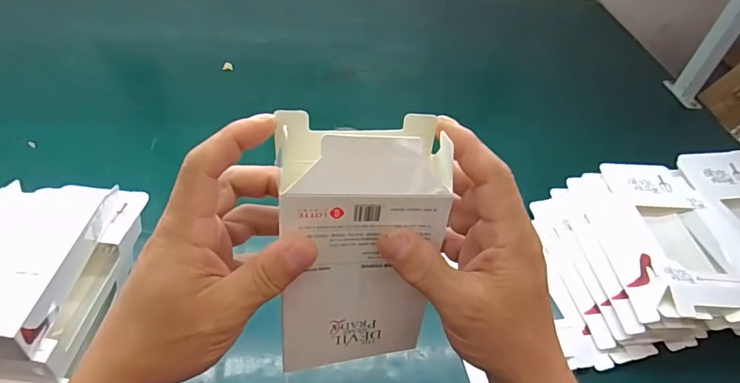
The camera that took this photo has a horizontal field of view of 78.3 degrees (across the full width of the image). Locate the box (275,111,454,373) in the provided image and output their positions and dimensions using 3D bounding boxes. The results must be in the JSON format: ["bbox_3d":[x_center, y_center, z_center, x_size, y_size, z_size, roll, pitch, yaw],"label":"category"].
[{"bbox_3d":[-0.007,0.036,0.279,0.094,0.162,0.044,4,28,-2],"label":"box"}]

